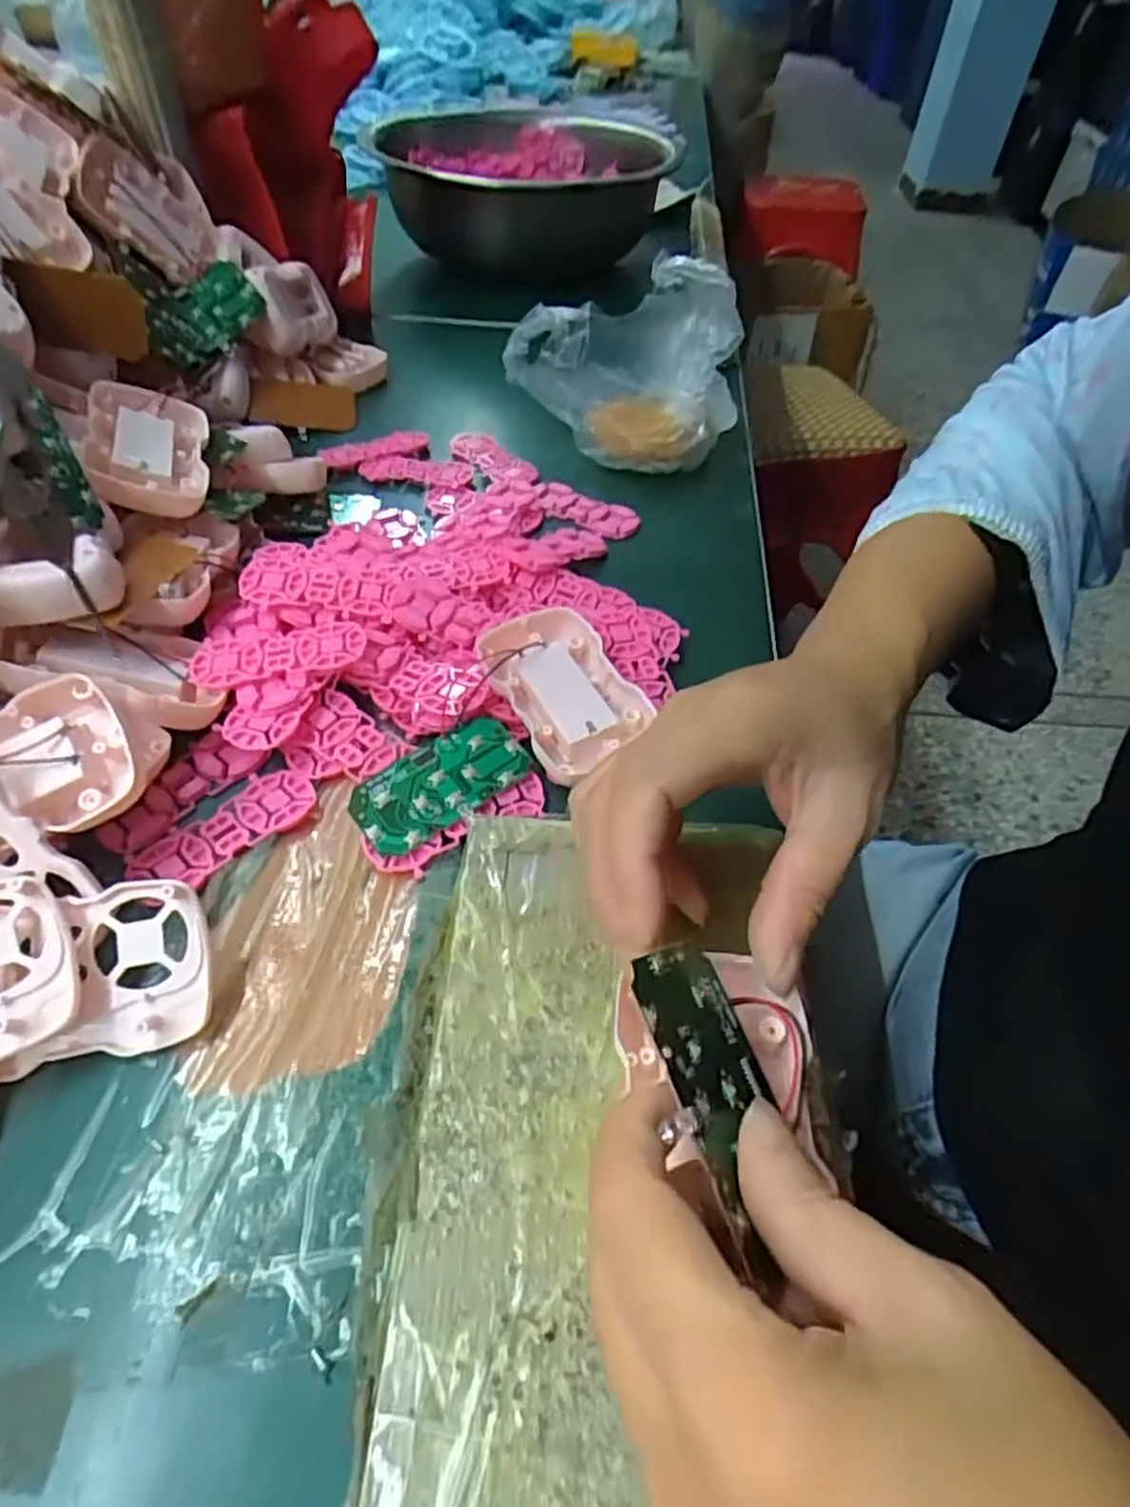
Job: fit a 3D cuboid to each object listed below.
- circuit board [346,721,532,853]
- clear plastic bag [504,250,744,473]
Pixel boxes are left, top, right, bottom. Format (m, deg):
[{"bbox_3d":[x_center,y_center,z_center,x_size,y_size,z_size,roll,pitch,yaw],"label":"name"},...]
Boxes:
[{"bbox_3d":[-0.052,0.011,0.312,0.075,0.006,0.038,-28,56,-25],"label":"circuit board"},{"bbox_3d":[0.047,-0.248,0.483,0.137,0.092,0.105,-22,53,-21],"label":"clear plastic bag"}]

